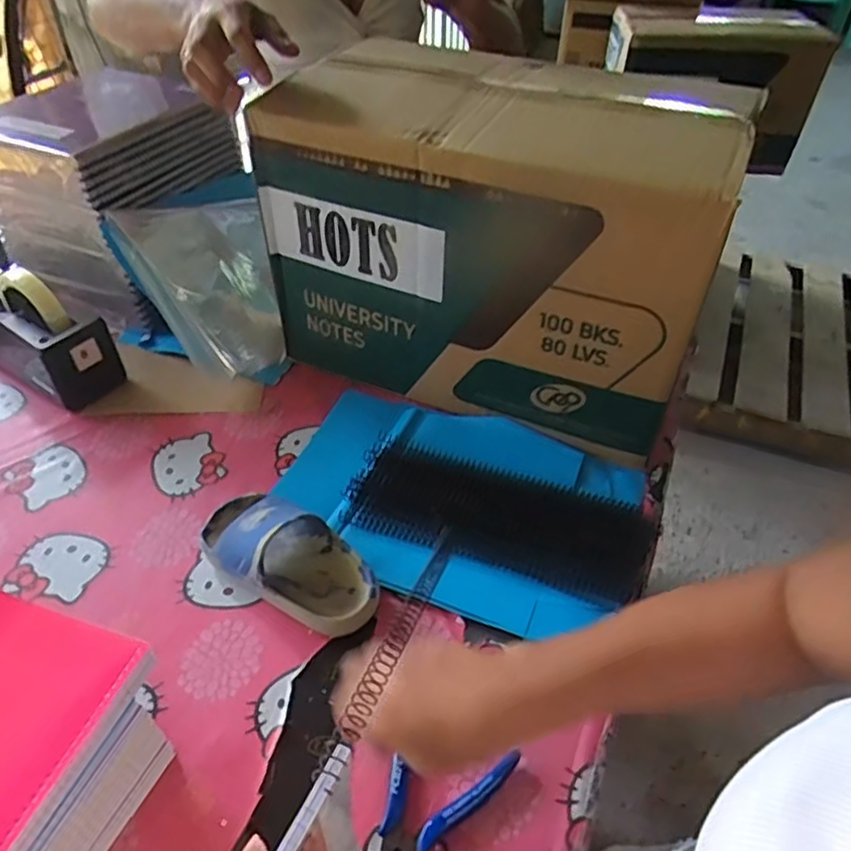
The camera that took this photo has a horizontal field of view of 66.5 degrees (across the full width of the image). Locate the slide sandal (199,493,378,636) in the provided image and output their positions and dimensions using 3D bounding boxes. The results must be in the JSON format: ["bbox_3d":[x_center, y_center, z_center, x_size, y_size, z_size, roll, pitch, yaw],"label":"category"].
[{"bbox_3d":[-0.121,0.113,0.567,0.180,0.051,0.083,26,49,25],"label":"slide sandal"}]

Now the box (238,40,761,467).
[{"bbox_3d":[0.075,-0.187,0.692,0.433,0.306,0.228,21,47,21],"label":"box"}]

